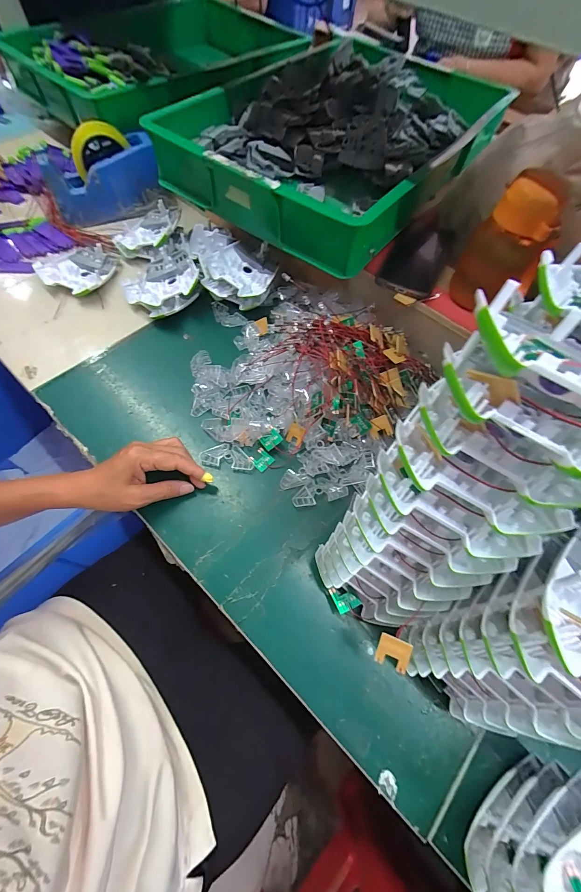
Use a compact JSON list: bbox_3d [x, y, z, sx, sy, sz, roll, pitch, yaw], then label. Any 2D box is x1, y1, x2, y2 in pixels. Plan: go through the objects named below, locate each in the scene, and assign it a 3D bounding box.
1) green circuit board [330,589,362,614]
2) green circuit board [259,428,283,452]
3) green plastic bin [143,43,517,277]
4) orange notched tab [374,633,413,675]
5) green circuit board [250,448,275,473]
[{"bbox_3d":[0.055,0.155,0.333,0.023,0.004,0.025,-28,62,-1],"label":"green circuit board"},{"bbox_3d":[-0.025,-0.008,0.419,0.025,0.008,0.023,-39,65,4],"label":"green circuit board"},{"bbox_3d":[0.102,-0.526,0.536,0.363,0.095,0.562,35,67,13],"label":"green plastic bin"},{"bbox_3d":[0.084,0.170,0.267,0.026,0.004,0.026,18,98,11],"label":"orange notched tab"},{"bbox_3d":[-0.037,0.017,0.416,0.026,0.004,0.024,41,68,15],"label":"green circuit board"}]

